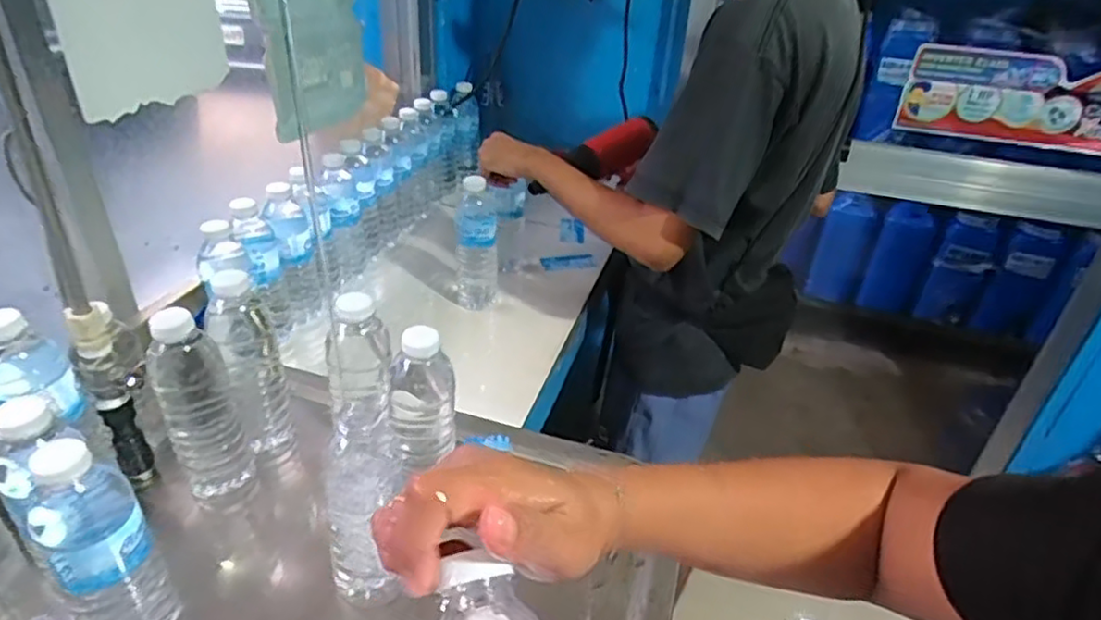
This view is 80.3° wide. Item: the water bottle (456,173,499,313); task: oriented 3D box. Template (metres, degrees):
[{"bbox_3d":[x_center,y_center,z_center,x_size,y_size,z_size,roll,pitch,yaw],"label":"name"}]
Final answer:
[{"bbox_3d":[-0.109,-0.096,0.965,0.060,0.203,0.052,-2,34,-9],"label":"water bottle"}]

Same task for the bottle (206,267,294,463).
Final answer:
[{"bbox_3d":[-0.296,0.061,0.649,0.055,0.209,0.053,-13,37,-24],"label":"bottle"}]

